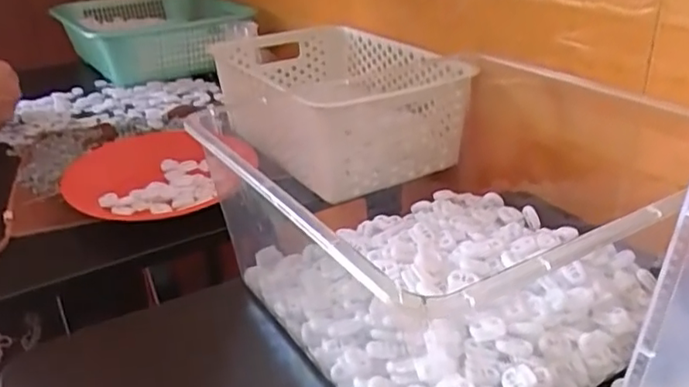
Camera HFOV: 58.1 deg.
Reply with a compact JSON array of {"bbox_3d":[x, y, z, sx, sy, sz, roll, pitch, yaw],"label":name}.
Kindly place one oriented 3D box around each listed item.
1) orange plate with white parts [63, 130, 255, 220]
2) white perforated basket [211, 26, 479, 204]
[{"bbox_3d":[-0.212,-0.019,0.663,0.215,0.034,0.151,8,35,21],"label":"orange plate with white parts"},{"bbox_3d":[-0.020,-0.126,0.770,0.238,0.094,0.336,-14,29,-21],"label":"white perforated basket"}]

